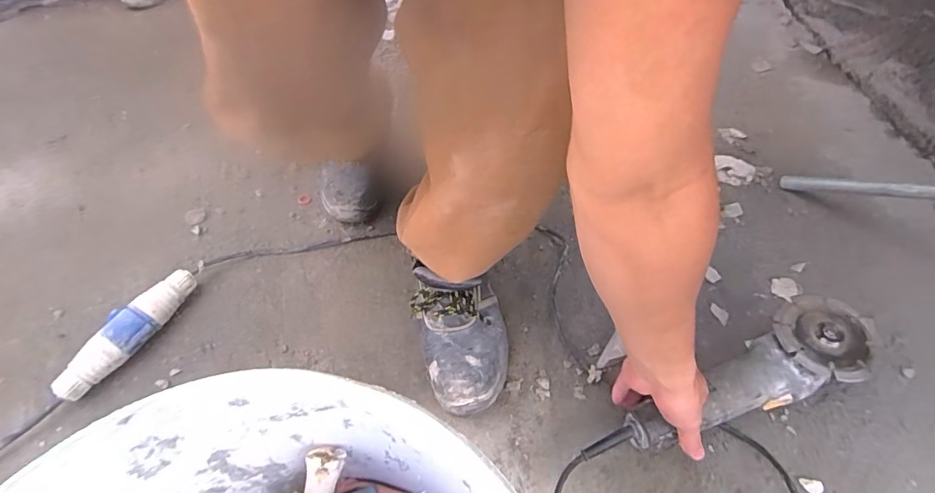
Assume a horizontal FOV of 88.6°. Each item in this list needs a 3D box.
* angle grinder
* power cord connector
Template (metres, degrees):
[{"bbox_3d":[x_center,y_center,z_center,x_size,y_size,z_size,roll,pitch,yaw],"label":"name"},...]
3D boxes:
[{"bbox_3d":[0.297,0.159,0.541,0.333,0.096,0.094,-25,57,-3],"label":"angle grinder"},{"bbox_3d":[-0.454,0.114,0.646,0.041,0.051,0.198,20,55,17],"label":"power cord connector"}]

